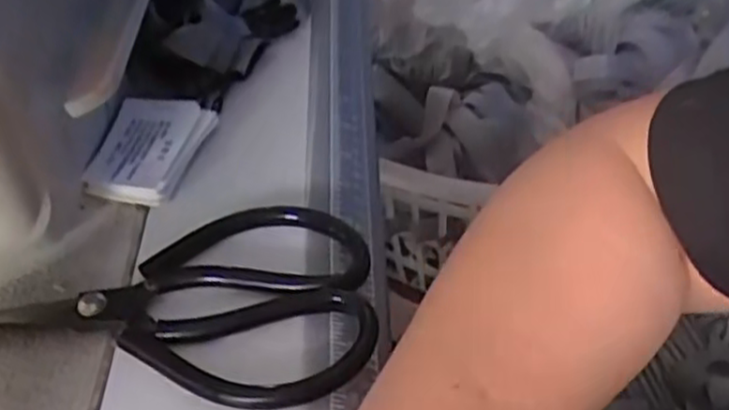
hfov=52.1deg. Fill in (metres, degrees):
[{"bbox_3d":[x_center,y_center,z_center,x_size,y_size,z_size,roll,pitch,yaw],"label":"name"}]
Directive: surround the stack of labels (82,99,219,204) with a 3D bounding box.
[{"bbox_3d":[-0.116,-0.030,0.401,0.050,0.016,0.071,8,44,7],"label":"stack of labels"}]

